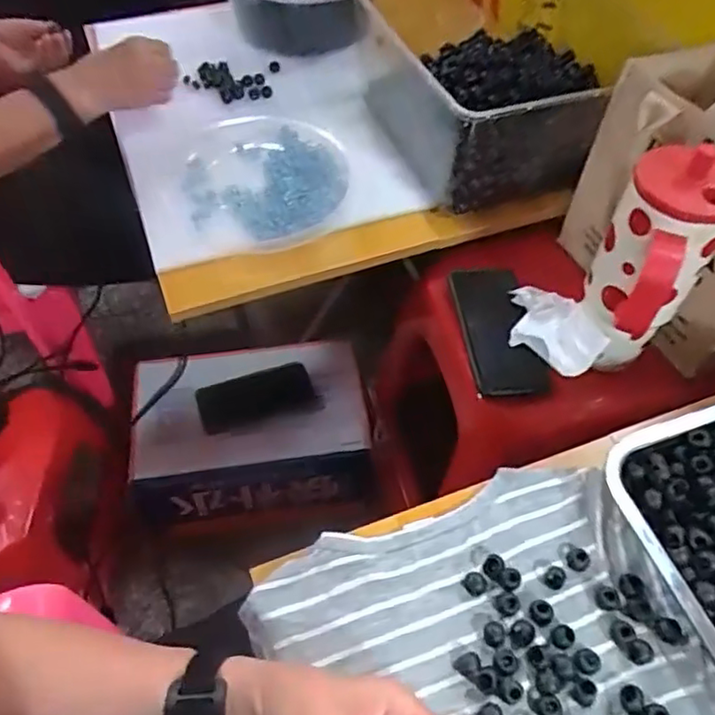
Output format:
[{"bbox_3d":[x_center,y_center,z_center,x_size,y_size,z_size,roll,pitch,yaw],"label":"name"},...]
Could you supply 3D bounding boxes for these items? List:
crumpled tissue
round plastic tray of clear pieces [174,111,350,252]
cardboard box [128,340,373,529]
[{"bbox_3d":[0.198,-0.032,0.651,0.081,0.050,0.103,2,54,1],"label":"crumpled tissue"},{"bbox_3d":[-0.111,-0.210,0.735,0.202,0.036,0.222,-8,54,-7],"label":"round plastic tray of clear pieces"},{"bbox_3d":[-0.158,0.113,0.977,0.330,0.150,0.210,-5,54,-5],"label":"cardboard box"}]

